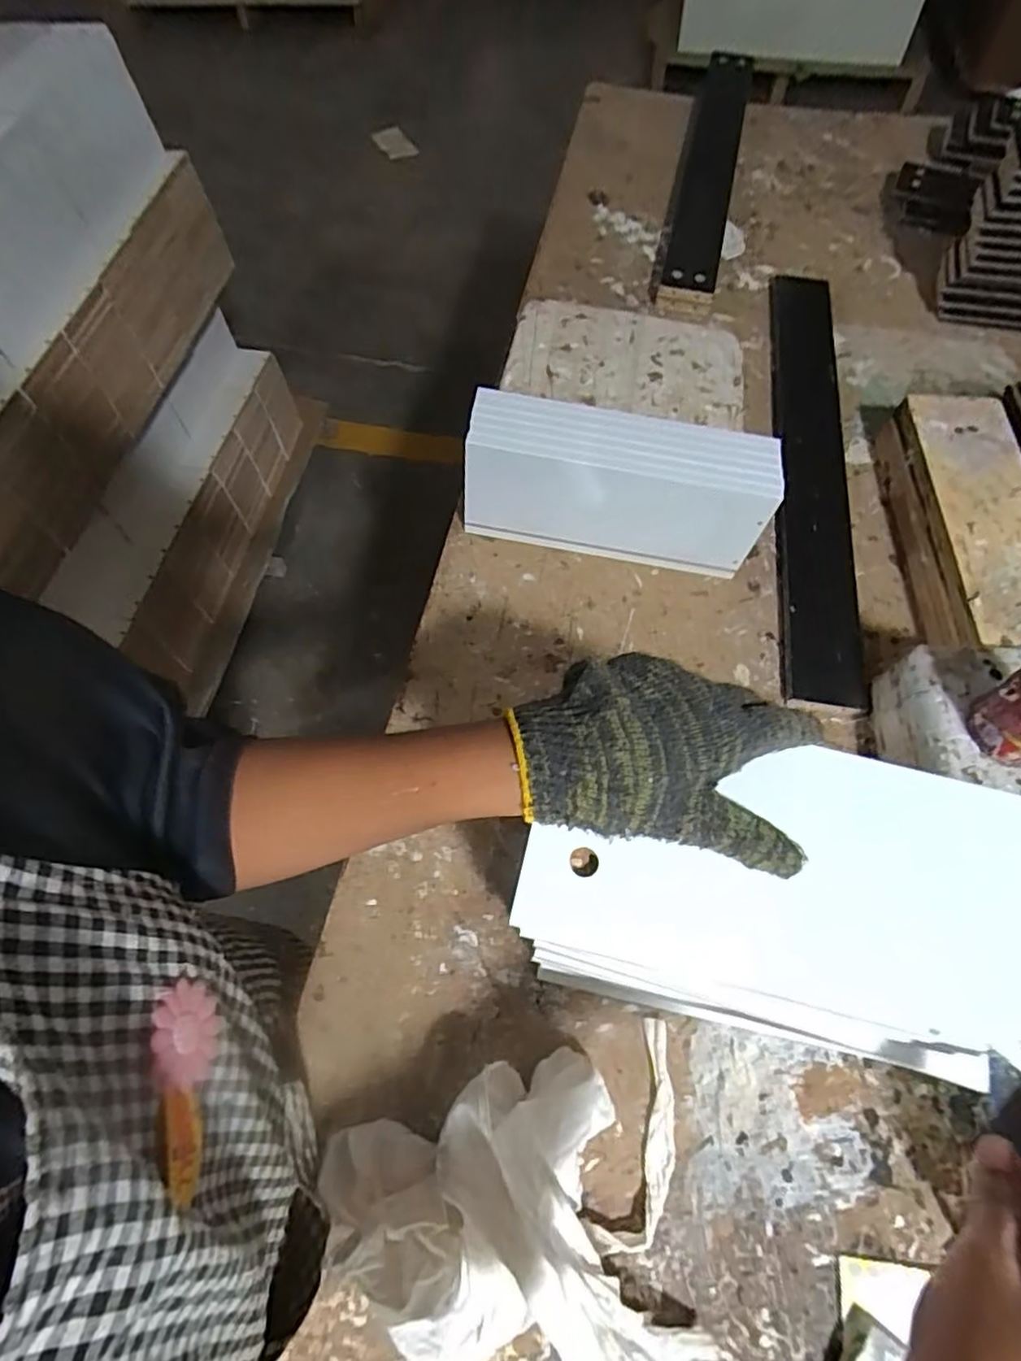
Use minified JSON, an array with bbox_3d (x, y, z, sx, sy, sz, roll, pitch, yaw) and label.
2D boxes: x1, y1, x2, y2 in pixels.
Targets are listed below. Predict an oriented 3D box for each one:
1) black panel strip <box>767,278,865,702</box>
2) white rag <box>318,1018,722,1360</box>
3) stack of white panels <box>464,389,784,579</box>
[{"bbox_3d":[0.331,-0.236,0.715,0.073,0.012,0.552,4,68,7],"label":"black panel strip"},{"bbox_3d":[0.003,0.330,0.428,0.249,0.109,0.187,3,64,4],"label":"white rag"},{"bbox_3d":[0.100,-0.188,0.626,0.275,0.136,0.066,9,64,6],"label":"stack of white panels"}]

